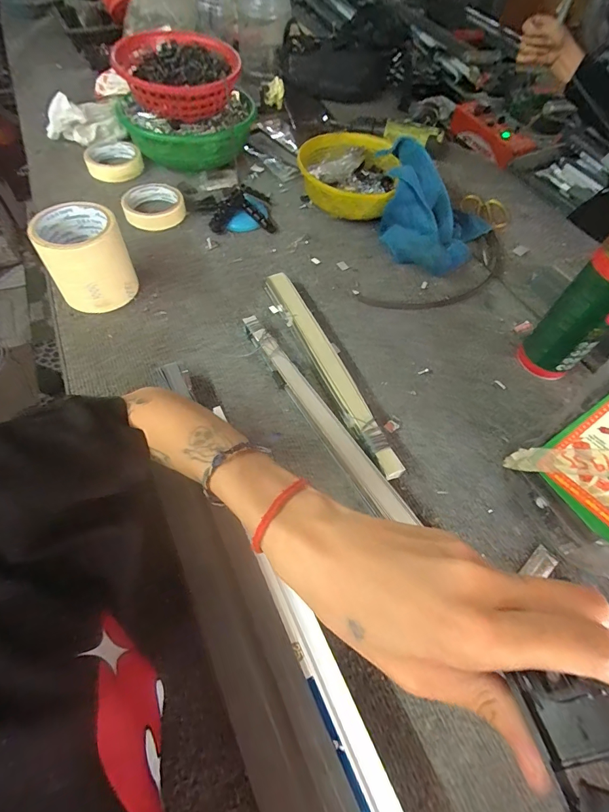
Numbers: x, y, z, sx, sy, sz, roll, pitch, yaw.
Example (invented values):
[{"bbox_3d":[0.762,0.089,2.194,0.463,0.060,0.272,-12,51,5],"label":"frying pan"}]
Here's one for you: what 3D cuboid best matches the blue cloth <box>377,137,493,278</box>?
[{"bbox_3d":[0.196,-0.311,0.609,0.180,0.105,0.174,24,58,11],"label":"blue cloth"}]

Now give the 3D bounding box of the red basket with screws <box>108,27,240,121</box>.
[{"bbox_3d":[-0.201,-0.523,0.622,0.173,0.079,0.179,2,56,-3],"label":"red basket with screws"}]

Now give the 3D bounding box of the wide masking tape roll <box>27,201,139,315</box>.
[{"bbox_3d":[-0.265,-0.180,0.482,0.088,0.105,0.084,-15,59,-15],"label":"wide masking tape roll"}]

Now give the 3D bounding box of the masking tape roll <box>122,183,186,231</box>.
[{"bbox_3d":[-0.242,-0.329,0.625,0.091,0.026,0.109,-9,58,-11],"label":"masking tape roll"}]

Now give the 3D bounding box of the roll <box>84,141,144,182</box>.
[{"bbox_3d":[-0.342,-0.439,0.692,0.095,0.027,0.099,-17,60,-16],"label":"roll"}]

